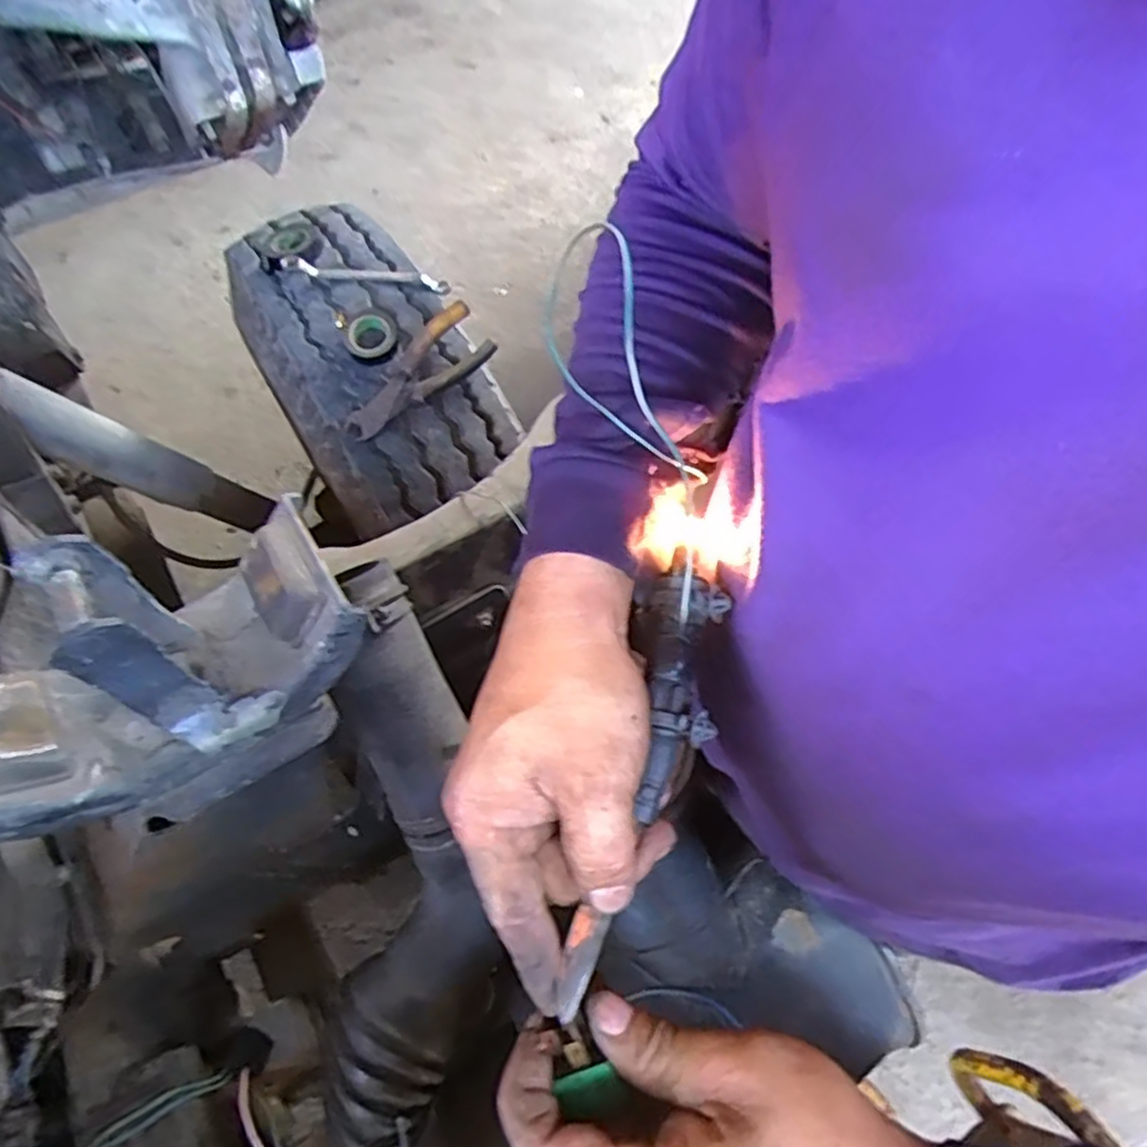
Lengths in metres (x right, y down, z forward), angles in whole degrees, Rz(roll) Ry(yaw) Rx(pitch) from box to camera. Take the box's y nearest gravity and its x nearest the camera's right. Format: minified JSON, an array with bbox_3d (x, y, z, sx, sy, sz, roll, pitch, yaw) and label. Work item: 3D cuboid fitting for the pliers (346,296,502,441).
[{"bbox_3d":[-0.153,-0.189,0.698,0.163,0.020,0.061,-40,98,-11],"label":"pliers"}]

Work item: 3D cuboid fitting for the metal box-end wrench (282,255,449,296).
[{"bbox_3d":[-0.207,-0.300,0.745,0.158,0.015,0.022,1,60,-18],"label":"metal box-end wrench"}]

